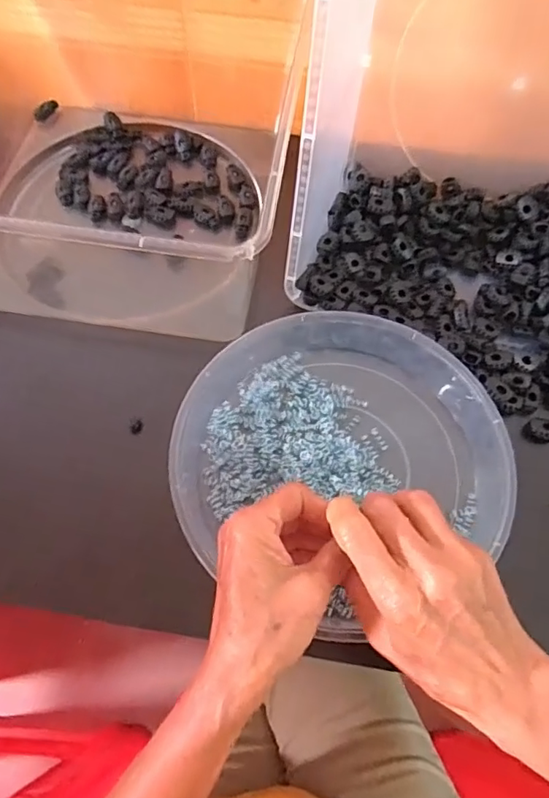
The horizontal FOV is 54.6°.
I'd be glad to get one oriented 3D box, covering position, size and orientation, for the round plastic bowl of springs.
[{"bbox_3d":[0.045,0.039,0.394,0.231,0.042,0.226,1,63,-1],"label":"round plastic bowl of springs"}]

